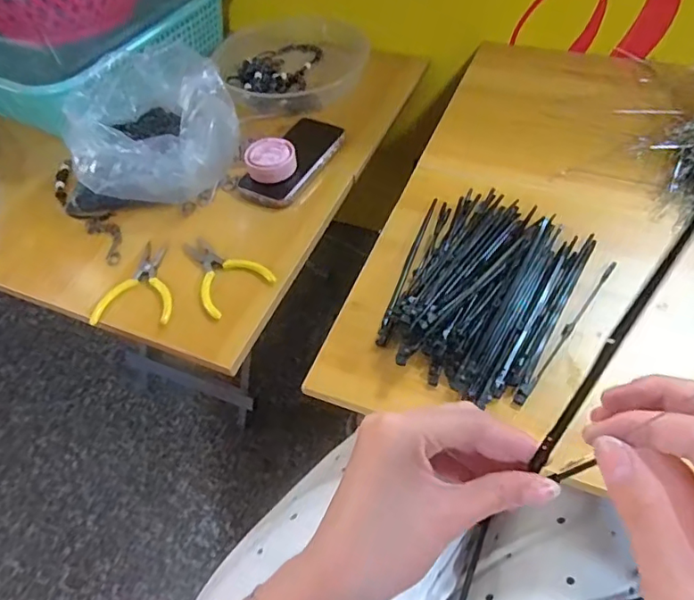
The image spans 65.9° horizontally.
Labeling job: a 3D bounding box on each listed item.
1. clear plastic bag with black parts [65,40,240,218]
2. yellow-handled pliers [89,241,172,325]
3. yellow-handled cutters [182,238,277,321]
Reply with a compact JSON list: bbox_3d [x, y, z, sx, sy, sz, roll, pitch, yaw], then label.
[{"bbox_3d":[-0.222,-0.214,0.660,0.176,0.093,0.237,9,53,11],"label":"clear plastic bag with black parts"},{"bbox_3d":[-0.219,-0.019,0.568,0.080,0.010,0.104,-2,52,2],"label":"yellow-handled pliers"},{"bbox_3d":[-0.139,-0.033,0.570,0.074,0.007,0.112,-38,59,-23],"label":"yellow-handled cutters"}]

